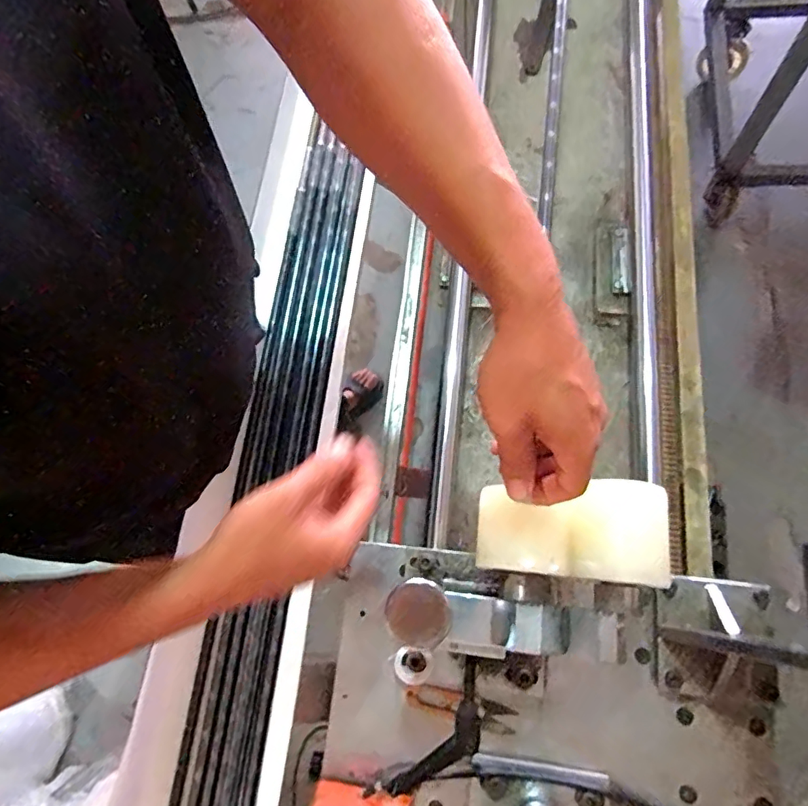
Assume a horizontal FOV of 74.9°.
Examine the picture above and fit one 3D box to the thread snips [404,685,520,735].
[{"bbox_3d":[0.052,0.287,0.496,0.102,0.007,0.024,12,77,3],"label":"thread snips"}]

